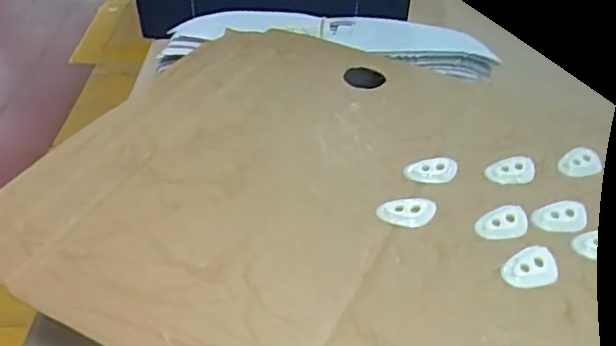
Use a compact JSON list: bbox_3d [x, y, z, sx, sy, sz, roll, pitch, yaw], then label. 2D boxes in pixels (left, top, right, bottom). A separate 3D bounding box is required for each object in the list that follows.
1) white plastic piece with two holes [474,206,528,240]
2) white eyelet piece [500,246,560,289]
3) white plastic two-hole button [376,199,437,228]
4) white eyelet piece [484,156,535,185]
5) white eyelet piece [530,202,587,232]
[{"bbox_3d":[0.083,0.021,0.255,0.025,0.004,0.015,-15,42,-18],"label":"white plastic piece with two holes"},{"bbox_3d":[0.088,0.037,0.236,0.026,0.004,0.016,-20,43,-23],"label":"white eyelet piece"},{"bbox_3d":[0.043,0.017,0.262,0.025,0.004,0.015,4,39,4],"label":"white plastic two-hole button"},{"bbox_3d":[0.098,-0.002,0.286,0.024,0.004,0.016,-18,43,-21],"label":"white eyelet piece"},{"bbox_3d":[0.109,0.018,0.260,0.026,0.004,0.015,-3,39,-3],"label":"white eyelet piece"}]

